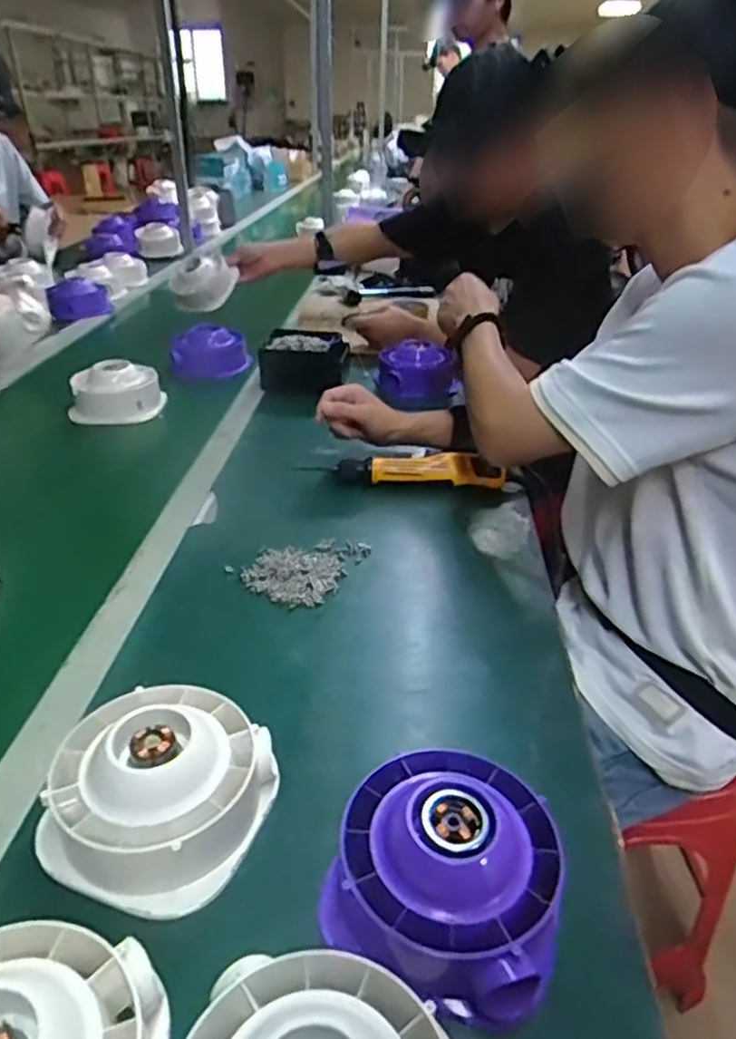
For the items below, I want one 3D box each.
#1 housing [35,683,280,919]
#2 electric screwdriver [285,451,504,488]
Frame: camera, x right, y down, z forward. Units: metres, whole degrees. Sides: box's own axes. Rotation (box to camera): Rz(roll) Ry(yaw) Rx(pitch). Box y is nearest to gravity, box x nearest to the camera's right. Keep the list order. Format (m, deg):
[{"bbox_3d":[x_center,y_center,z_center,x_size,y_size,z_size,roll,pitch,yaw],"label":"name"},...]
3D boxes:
[{"bbox_3d":[-0.137,0.173,0.444,0.128,0.062,0.130,13,33,18],"label":"housing"},{"bbox_3d":[0.040,-0.066,0.858,0.271,0.042,0.040,5,32,4],"label":"electric screwdriver"}]

